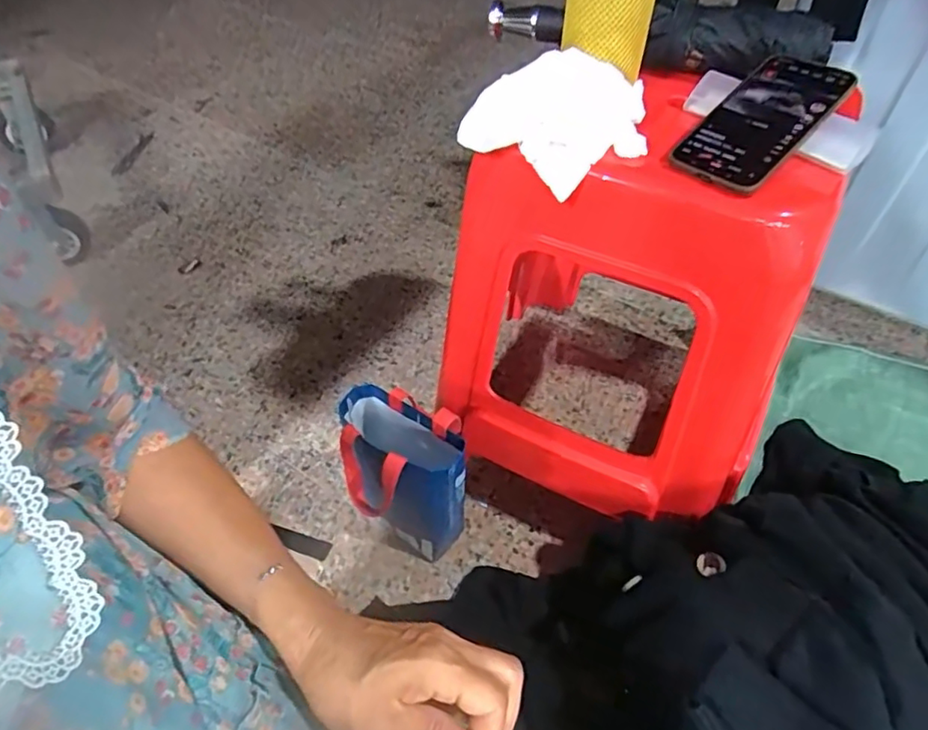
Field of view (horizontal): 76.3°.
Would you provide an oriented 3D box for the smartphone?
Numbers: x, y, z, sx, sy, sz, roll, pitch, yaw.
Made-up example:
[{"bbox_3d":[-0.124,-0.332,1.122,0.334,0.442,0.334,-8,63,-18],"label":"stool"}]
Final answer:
[{"bbox_3d":[0.245,-0.203,0.490,0.082,0.010,0.163,35,73,32],"label":"smartphone"}]

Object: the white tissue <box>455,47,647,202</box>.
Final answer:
[{"bbox_3d":[0.083,-0.218,0.519,0.155,0.062,0.110,24,53,20],"label":"white tissue"}]

